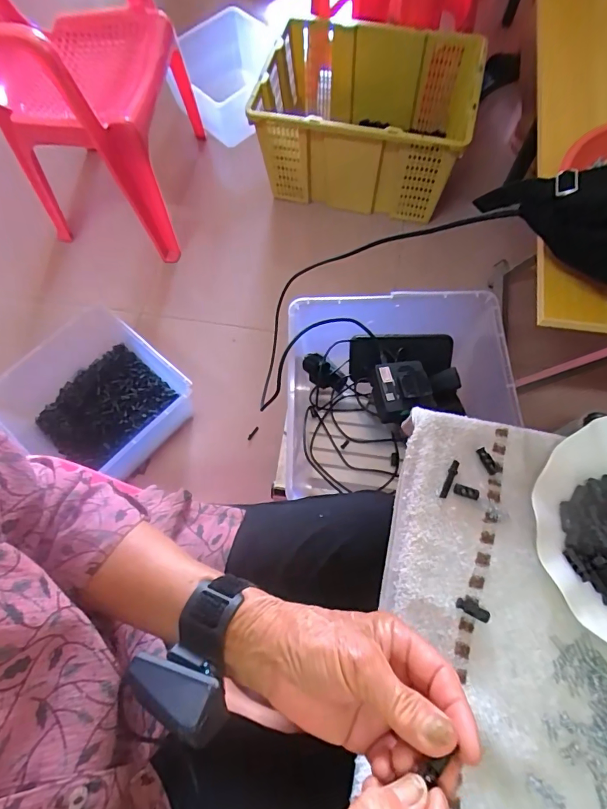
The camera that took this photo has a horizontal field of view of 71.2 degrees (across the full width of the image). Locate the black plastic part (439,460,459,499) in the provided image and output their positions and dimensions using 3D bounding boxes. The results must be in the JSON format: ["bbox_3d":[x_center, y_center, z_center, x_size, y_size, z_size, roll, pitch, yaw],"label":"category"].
[{"bbox_3d":[0.128,0.065,0.370,0.007,0.004,0.036,25,71,12],"label":"black plastic part"}]

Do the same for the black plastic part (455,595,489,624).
[{"bbox_3d":[0.134,0.159,0.333,0.026,0.006,0.013,27,72,13],"label":"black plastic part"}]

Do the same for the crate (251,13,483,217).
[{"bbox_3d":[0.158,-0.727,1.096,0.497,0.246,0.394,8,70,6],"label":"crate"}]

